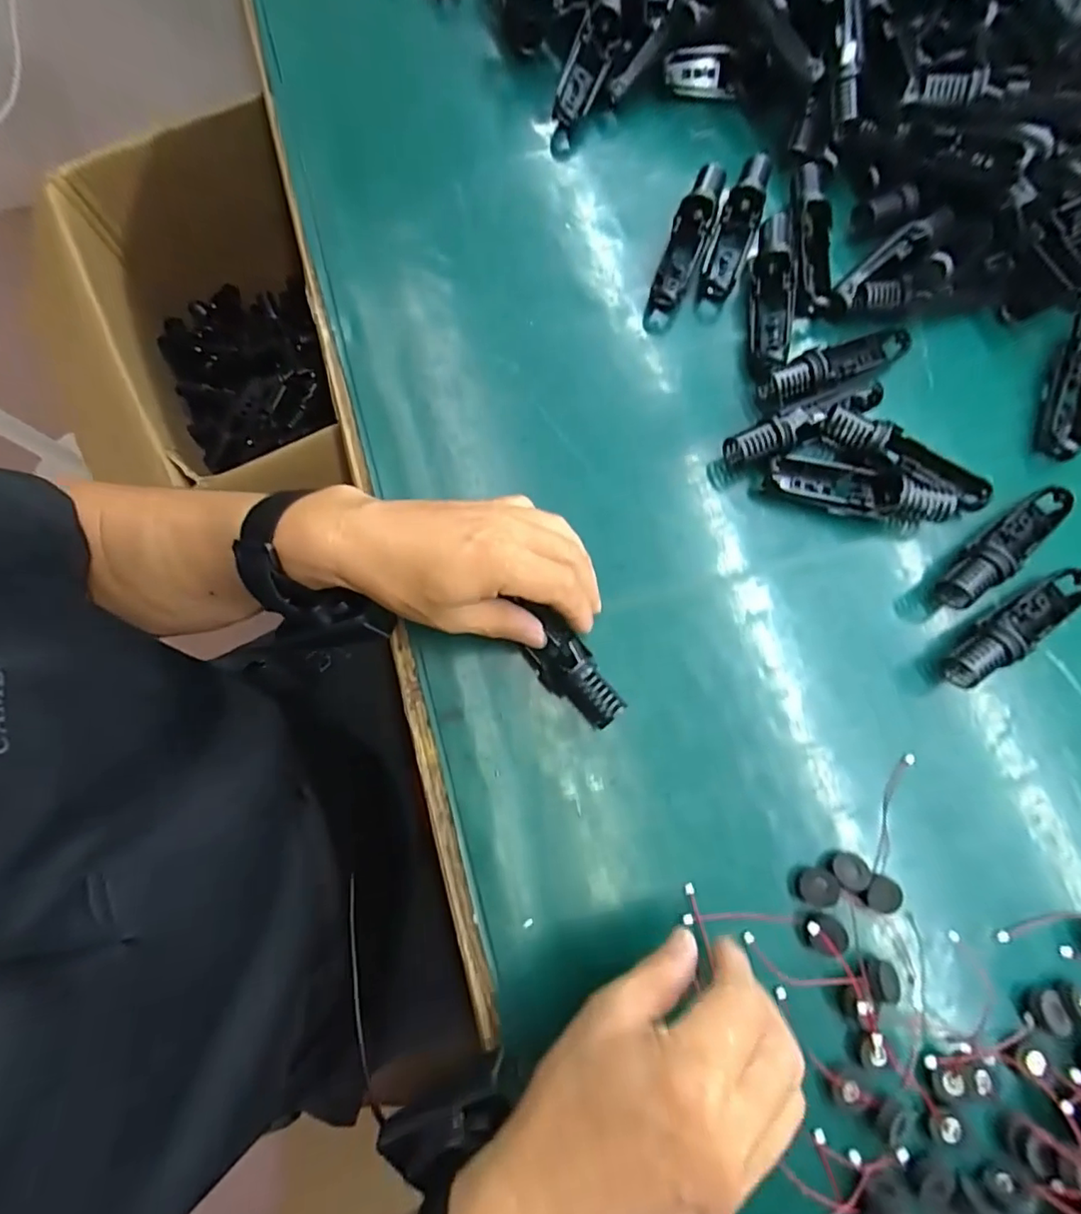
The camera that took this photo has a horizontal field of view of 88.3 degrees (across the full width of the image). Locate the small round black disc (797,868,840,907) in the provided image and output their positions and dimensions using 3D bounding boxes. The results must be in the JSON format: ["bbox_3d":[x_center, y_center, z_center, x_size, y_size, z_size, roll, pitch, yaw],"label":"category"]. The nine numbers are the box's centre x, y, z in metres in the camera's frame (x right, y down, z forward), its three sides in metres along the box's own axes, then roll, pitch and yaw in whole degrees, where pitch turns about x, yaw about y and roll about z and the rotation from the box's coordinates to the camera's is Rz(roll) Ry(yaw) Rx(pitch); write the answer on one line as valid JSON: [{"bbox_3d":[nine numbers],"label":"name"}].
[{"bbox_3d":[0.163,0.164,0.326,0.019,0.009,0.021,27,78,6],"label":"small round black disc"}]

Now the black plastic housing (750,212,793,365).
[{"bbox_3d":[0.175,-0.235,0.416,0.030,0.033,0.123,4,76,-1],"label":"black plastic housing"}]

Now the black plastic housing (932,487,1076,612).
[{"bbox_3d":[0.313,-0.041,0.376,0.120,0.032,0.028,-37,80,-10],"label":"black plastic housing"}]

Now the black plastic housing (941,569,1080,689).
[{"bbox_3d":[0.310,0.013,0.360,0.120,0.029,0.031,-27,78,-8],"label":"black plastic housing"}]

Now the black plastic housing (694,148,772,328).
[{"bbox_3d":[0.149,-0.285,0.433,0.028,0.025,0.130,20,91,4],"label":"black plastic housing"}]

